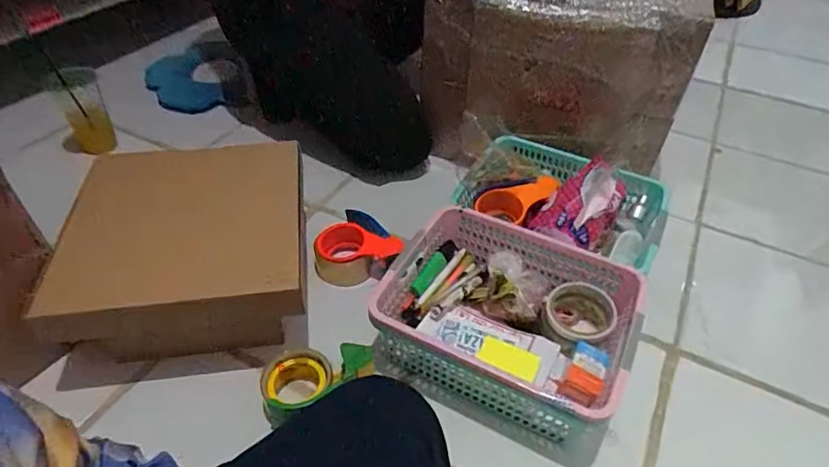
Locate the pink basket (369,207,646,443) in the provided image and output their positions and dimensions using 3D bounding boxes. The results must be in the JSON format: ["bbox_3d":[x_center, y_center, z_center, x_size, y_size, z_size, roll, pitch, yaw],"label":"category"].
[{"bbox_3d":[0.126,0.110,0.700,0.304,0.103,0.248,20,46,18],"label":"pink basket"}]

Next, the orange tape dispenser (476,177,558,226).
[{"bbox_3d":[0.172,-0.050,0.838,0.134,0.043,0.061,-16,44,5],"label":"orange tape dispenser"}]

